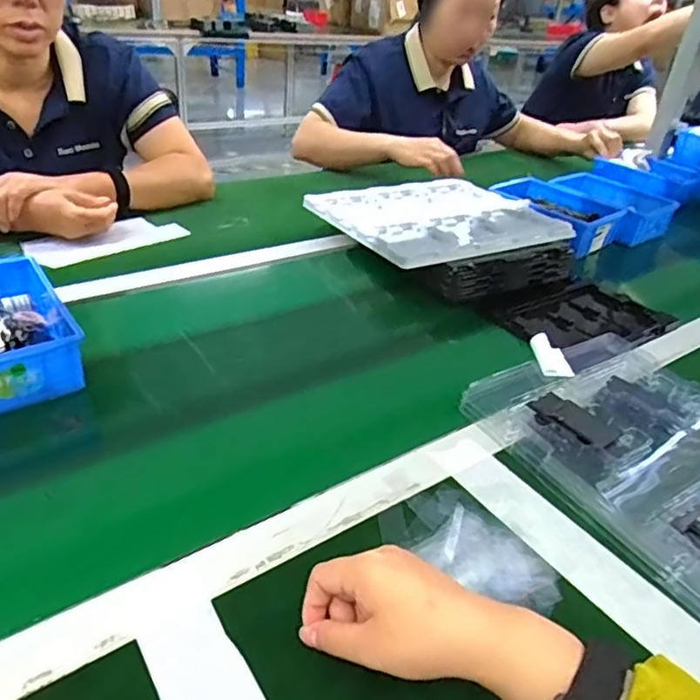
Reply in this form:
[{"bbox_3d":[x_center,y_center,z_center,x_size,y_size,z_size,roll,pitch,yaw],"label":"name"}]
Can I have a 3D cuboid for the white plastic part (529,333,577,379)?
[{"bbox_3d":[0.212,0.006,0.630,0.031,0.015,0.061,-9,50,-19],"label":"white plastic part"}]

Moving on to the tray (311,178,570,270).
[{"bbox_3d":[0.137,-0.210,0.919,0.340,0.014,0.295,-15,37,-26],"label":"tray"}]

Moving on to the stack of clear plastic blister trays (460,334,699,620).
[{"bbox_3d":[0.294,0.100,0.532,0.232,0.029,0.340,-15,39,-29],"label":"stack of clear plastic blister trays"}]

